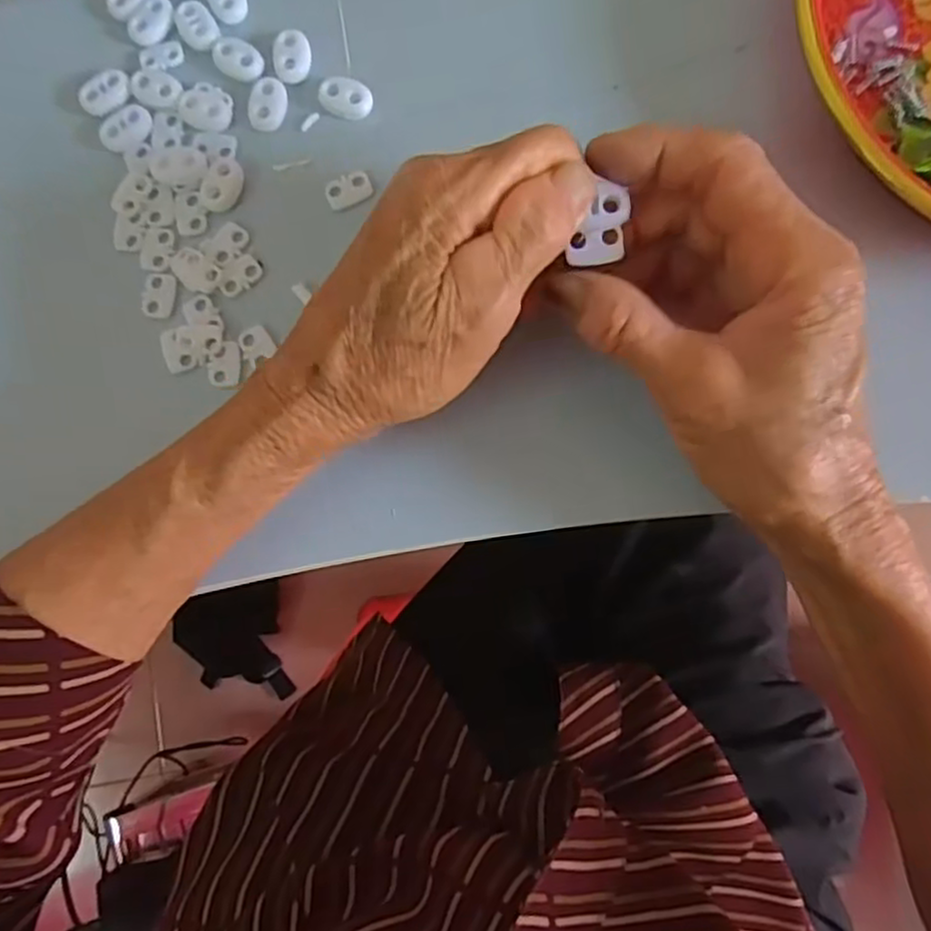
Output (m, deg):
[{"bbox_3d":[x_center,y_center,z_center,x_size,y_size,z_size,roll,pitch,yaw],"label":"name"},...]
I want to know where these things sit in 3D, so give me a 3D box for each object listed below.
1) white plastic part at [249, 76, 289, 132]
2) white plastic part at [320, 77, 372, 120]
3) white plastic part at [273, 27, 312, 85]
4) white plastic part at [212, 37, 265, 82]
[{"bbox_3d":[-0.080,-0.147,0.287,0.014,0.004,0.022,3,84,4],"label":"white plastic part"},{"bbox_3d":[-0.048,-0.148,0.285,0.021,0.004,0.015,18,85,6],"label":"white plastic part"},{"bbox_3d":[-0.071,-0.167,0.289,0.014,0.006,0.020,-6,83,3],"label":"white plastic part"},{"bbox_3d":[-0.093,-0.167,0.288,0.023,0.004,0.015,34,87,7],"label":"white plastic part"}]

